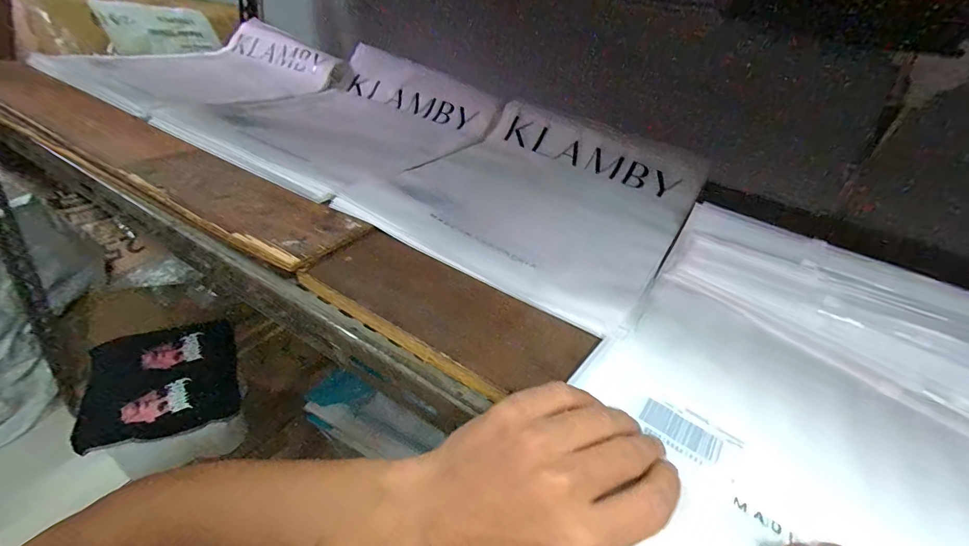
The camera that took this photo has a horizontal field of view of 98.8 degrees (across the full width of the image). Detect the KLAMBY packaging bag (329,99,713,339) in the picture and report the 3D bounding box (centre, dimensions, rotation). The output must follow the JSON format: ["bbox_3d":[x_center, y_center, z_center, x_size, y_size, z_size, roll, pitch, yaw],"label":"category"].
[{"bbox_3d":[0.070,-0.105,0.488,0.305,0.034,0.369,27,38,22],"label":"KLAMBY packaging bag"}]

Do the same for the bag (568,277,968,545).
[{"bbox_3d":[0.212,0.117,0.241,0.305,0.023,0.263,26,40,23],"label":"bag"}]

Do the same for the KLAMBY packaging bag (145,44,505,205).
[{"bbox_3d":[-0.198,-0.244,0.609,0.333,0.052,0.350,26,38,20],"label":"KLAMBY packaging bag"}]

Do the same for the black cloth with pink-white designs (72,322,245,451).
[{"bbox_3d":[-0.617,0.202,0.802,0.239,0.063,0.248,-11,41,-28],"label":"black cloth with pink-white designs"}]

